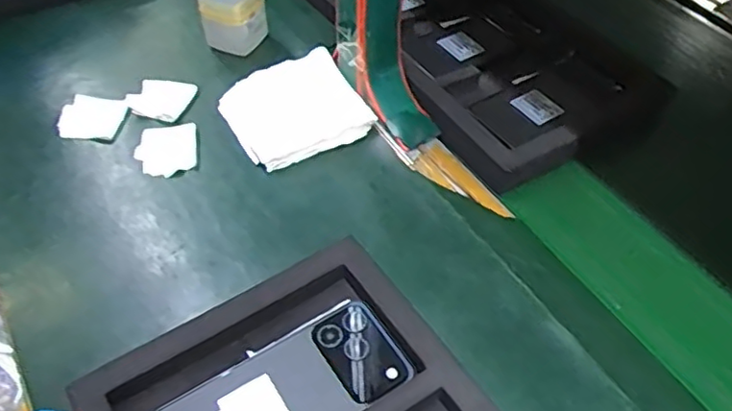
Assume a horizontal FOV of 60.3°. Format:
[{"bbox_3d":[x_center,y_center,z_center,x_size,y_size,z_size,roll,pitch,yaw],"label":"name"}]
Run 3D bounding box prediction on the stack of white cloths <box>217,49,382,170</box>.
[{"bbox_3d":[-0.068,-0.093,0.602,0.121,0.024,0.111,-25,54,-20],"label":"stack of white cloths"}]

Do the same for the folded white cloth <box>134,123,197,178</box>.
[{"bbox_3d":[-0.181,-0.053,0.573,0.050,0.012,0.060,-5,50,-6],"label":"folded white cloth"}]

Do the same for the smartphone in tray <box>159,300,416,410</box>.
[{"bbox_3d":[-0.052,0.125,0.411,0.160,0.015,0.075,-27,55,-22],"label":"smartphone in tray"}]

